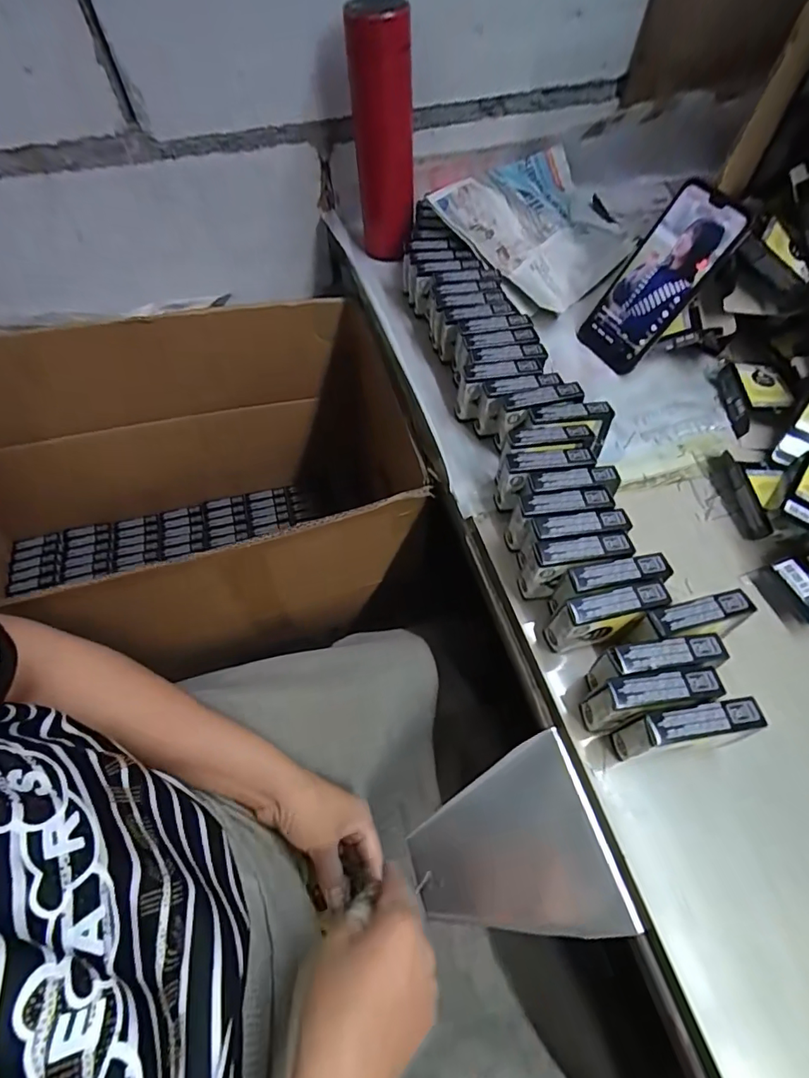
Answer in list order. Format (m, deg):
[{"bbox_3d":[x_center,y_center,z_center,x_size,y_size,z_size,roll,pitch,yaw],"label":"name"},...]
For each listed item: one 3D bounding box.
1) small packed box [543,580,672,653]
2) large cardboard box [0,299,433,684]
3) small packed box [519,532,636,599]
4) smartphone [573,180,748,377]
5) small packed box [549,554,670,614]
[{"bbox_3d":[0.142,0.059,0.359,0.076,0.057,0.021,-10,58,-7],"label":"small packed box"},{"bbox_3d":[-0.318,-0.015,0.641,0.625,0.345,0.363,-16,61,-9],"label":"large cardboard box"},{"bbox_3d":[0.127,0.023,0.380,0.072,0.058,0.023,-6,58,-5],"label":"small packed box"},{"bbox_3d":[0.252,-0.257,0.505,0.014,0.164,0.080,-11,57,-42],"label":"smartphone"},{"bbox_3d":[0.148,0.038,0.369,0.075,0.057,0.022,-11,58,-7],"label":"small packed box"}]

